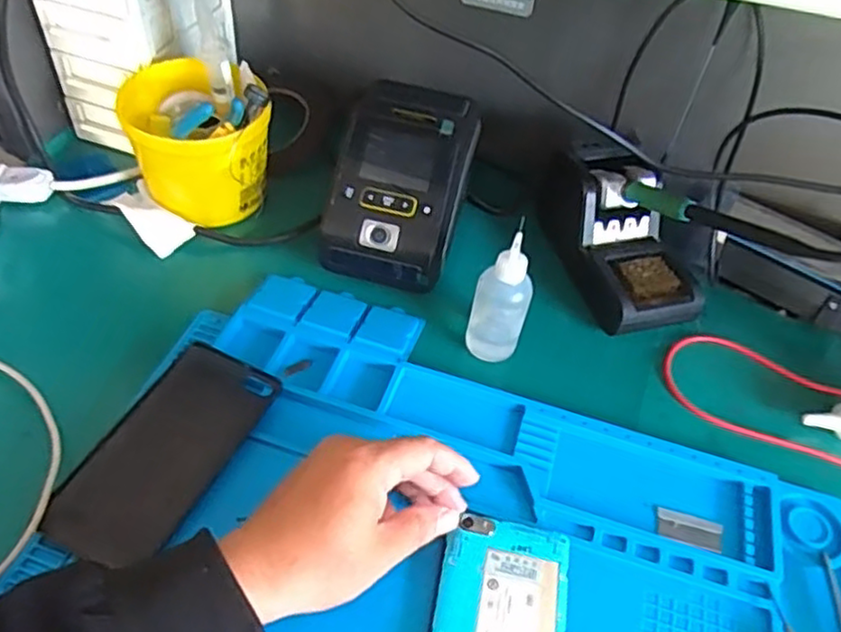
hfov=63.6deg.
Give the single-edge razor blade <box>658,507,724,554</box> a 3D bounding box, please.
[{"bbox_3d":[0.163,0.129,0.411,0.039,0.004,0.020,17,56,6],"label":"single-edge razor blade"}]

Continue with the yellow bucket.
[{"bbox_3d":[-0.173,-0.134,0.535,0.102,0.108,0.118,-15,52,-18],"label":"yellow bucket"}]

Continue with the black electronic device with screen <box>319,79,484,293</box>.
[{"bbox_3d":[-0.012,-0.097,0.521,0.090,0.099,0.139,15,49,7],"label":"black electronic device with screen"}]

